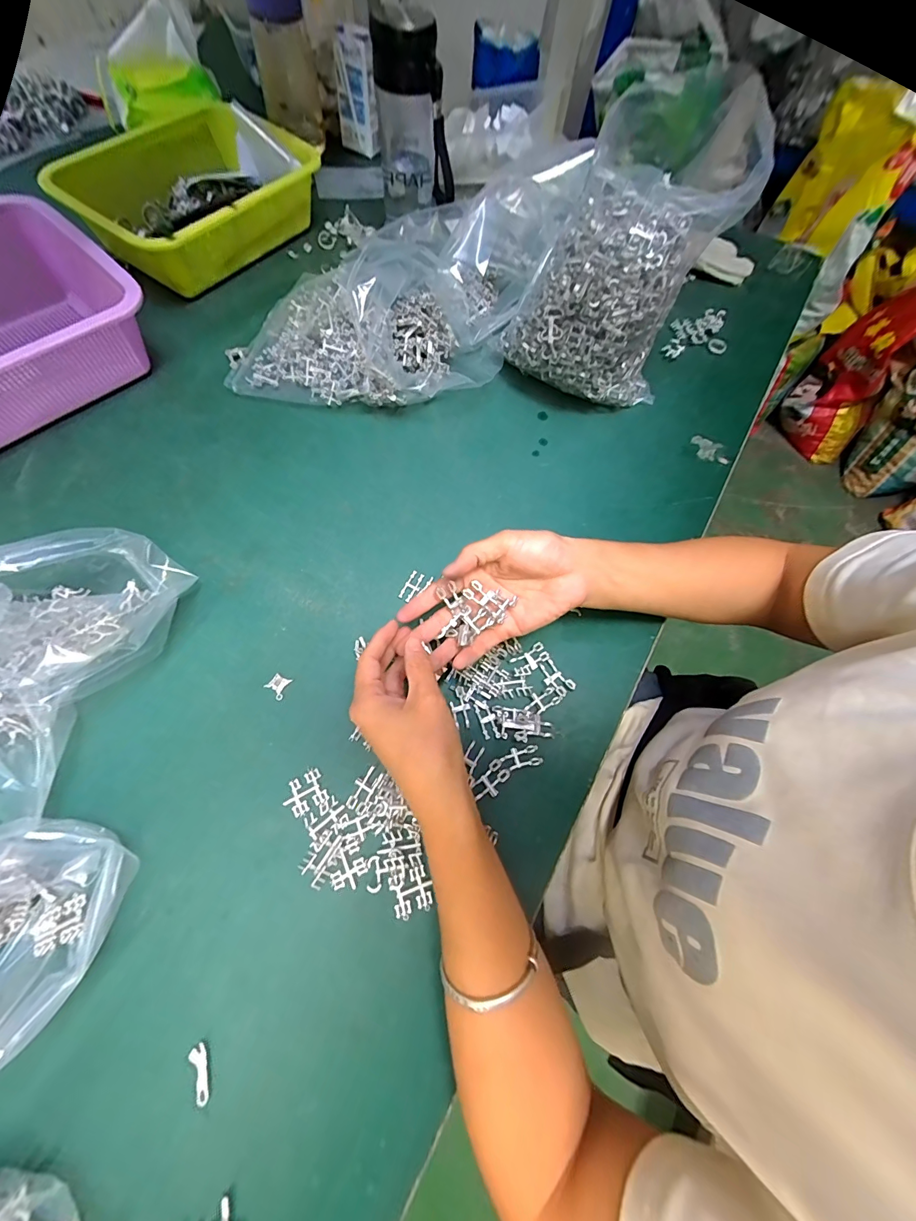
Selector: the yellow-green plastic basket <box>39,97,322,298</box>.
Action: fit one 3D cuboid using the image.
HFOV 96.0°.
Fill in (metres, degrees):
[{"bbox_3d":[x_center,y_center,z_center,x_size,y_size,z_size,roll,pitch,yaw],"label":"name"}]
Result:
[{"bbox_3d":[-0.323,-0.496,0.506,0.186,0.088,0.258,30,68,6],"label":"yellow-green plastic basket"}]

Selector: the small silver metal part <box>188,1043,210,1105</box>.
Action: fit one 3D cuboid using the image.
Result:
[{"bbox_3d":[-0.152,0.274,0.243,0.009,0.004,0.027,-23,73,-15],"label":"small silver metal part"}]

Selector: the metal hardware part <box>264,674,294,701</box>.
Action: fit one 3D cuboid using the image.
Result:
[{"bbox_3d":[-0.145,0.060,0.333,0.018,0.004,0.019,34,69,8],"label":"metal hardware part"}]

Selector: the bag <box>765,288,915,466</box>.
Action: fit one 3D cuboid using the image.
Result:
[{"bbox_3d":[1.295,-0.751,1.300,0.275,0.601,0.241,44,70,11],"label":"bag"}]

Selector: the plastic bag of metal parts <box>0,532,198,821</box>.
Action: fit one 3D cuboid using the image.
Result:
[{"bbox_3d":[-0.302,0.015,0.286,0.139,0.105,0.198,31,69,9],"label":"plastic bag of metal parts"}]

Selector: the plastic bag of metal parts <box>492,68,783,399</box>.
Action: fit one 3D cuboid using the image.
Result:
[{"bbox_3d":[0.144,-0.321,0.398,0.179,0.224,0.112,17,67,3],"label":"plastic bag of metal parts"}]

